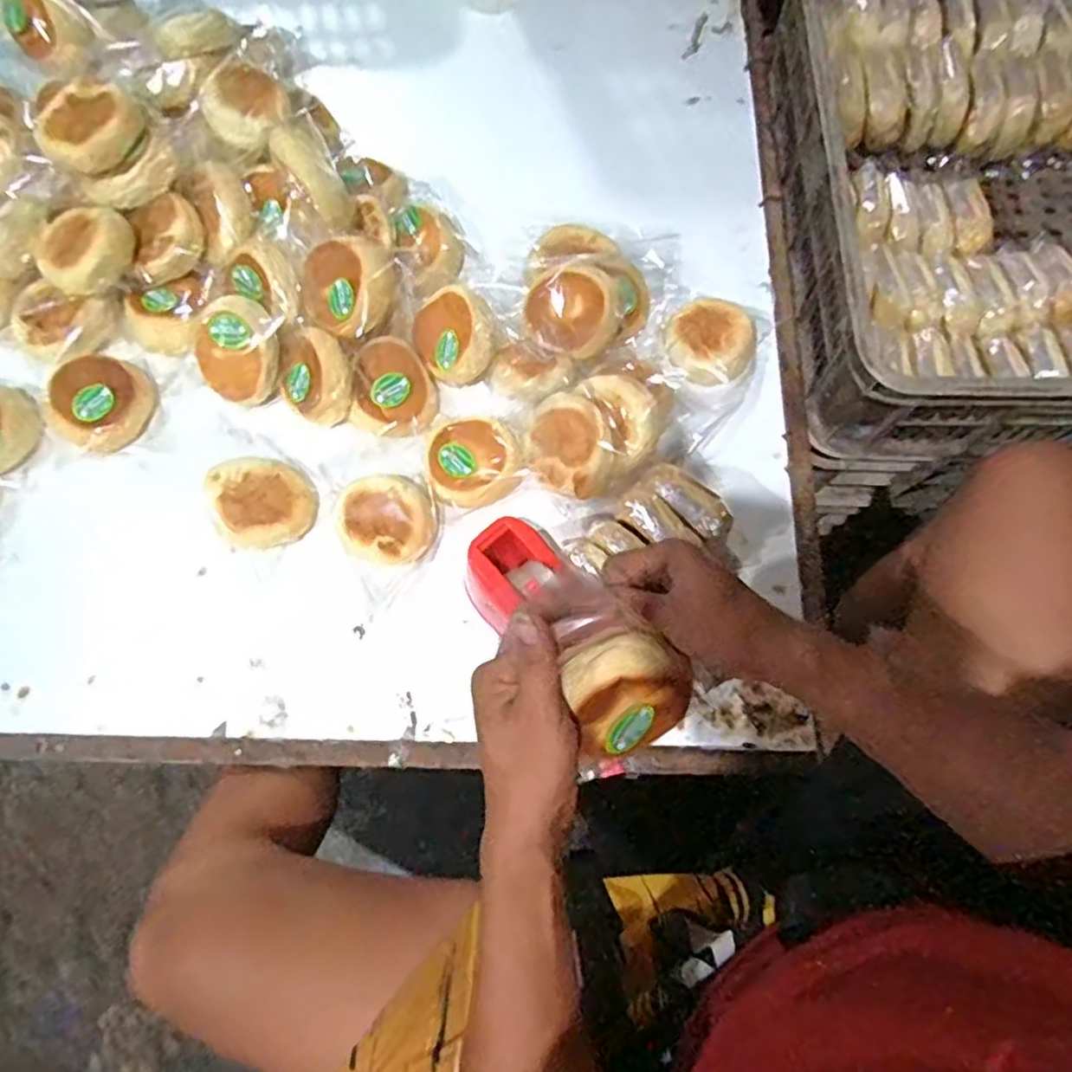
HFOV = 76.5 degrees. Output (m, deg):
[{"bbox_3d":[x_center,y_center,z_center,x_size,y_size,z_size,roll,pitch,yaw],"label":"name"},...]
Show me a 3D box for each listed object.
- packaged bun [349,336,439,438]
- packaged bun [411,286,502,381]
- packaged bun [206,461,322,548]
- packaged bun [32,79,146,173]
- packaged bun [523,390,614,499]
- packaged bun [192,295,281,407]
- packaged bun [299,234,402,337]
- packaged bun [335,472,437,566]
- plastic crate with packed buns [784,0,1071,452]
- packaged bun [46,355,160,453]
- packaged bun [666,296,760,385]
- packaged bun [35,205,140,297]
[{"bbox_3d":[-0.142,-0.141,0.664,0.080,0.038,0.090,-35,100,-14],"label":"packaged bun"},{"bbox_3d":[-0.075,-0.195,0.666,0.097,0.040,0.097,-33,69,25],"label":"packaged bun"},{"bbox_3d":[-0.249,-0.032,0.628,0.080,0.041,0.082,0,72,0],"label":"packaged bun"},{"bbox_3d":[-0.442,-0.408,0.669,0.093,0.030,0.106,-38,76,-11],"label":"packaged bun"},{"bbox_3d":[0.042,-0.084,0.639,0.080,0.050,0.083,30,113,20],"label":"packaged bun"},{"bbox_3d":[-0.282,-0.179,0.650,0.076,0.088,0.040,12,28,2],"label":"packaged bun"},{"bbox_3d":[-0.178,-0.239,0.657,0.088,0.052,0.088,4,102,19],"label":"packaged bun"},{"bbox_3d":[-0.137,-0.012,0.637,0.084,0.042,0.092,0,72,0],"label":"packaged bun"},{"bbox_3d":[0.509,-0.402,0.726,0.465,0.137,0.643,0,72,0],"label":"plastic crate with packed buns"},{"bbox_3d":[-0.414,-0.127,0.651,0.077,0.044,0.083,0,72,0],"label":"packaged bun"},{"bbox_3d":[0.181,-0.201,0.699,0.089,0.026,0.091,0,72,0],"label":"packaged bun"},{"bbox_3d":[-0.434,-0.277,0.659,0.087,0.031,0.085,0,72,0],"label":"packaged bun"}]

